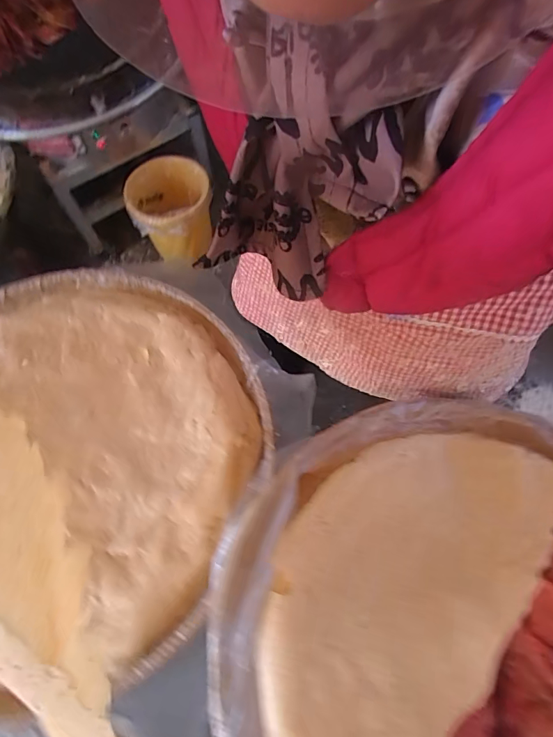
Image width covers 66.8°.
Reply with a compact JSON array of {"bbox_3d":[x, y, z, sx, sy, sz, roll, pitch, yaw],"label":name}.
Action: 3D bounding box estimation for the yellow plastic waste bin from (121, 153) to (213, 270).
[{"bbox_3d":[-0.314,-0.481,1.301,0.228,0.220,0.241,-1,68,1],"label":"yellow plastic waste bin"}]

